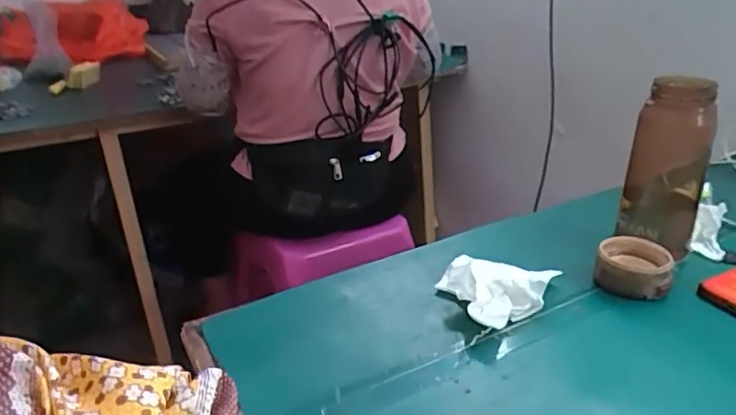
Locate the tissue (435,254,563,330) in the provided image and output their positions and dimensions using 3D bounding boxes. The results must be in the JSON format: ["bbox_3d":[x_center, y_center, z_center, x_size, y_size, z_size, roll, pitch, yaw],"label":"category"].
[{"bbox_3d":[0.124,0.074,0.558,0.099,0.036,0.084,-16,29,-30],"label":"tissue"}]

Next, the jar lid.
[{"bbox_3d":[0.266,0.063,0.580,0.067,0.041,0.060,13,28,27],"label":"jar lid"}]

